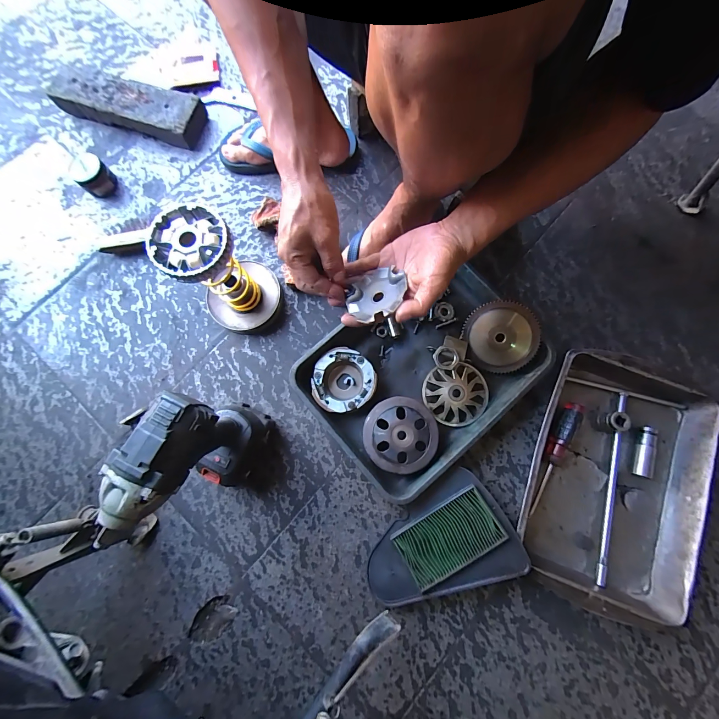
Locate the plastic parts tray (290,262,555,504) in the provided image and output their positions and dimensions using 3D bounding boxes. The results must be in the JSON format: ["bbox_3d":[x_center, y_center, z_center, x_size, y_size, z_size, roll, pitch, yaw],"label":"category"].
[{"bbox_3d":[0.103,0.014,0.516,0.358,0.050,0.275,-40,80,-7],"label":"plastic parts tray"}]

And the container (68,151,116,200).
[{"bbox_3d":[-0.510,-0.352,0.598,0.067,0.044,0.061,41,82,9],"label":"container"}]

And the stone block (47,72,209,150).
[{"bbox_3d":[-0.463,-0.513,0.630,0.306,0.048,0.105,18,79,5],"label":"stone block"}]

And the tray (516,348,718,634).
[{"bbox_3d":[0.384,0.177,0.480,0.242,0.052,0.359,20,79,5],"label":"tray"}]

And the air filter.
[{"bbox_3d":[0.117,0.278,0.461,0.224,0.056,0.145,-33,80,-5],"label":"air filter"}]

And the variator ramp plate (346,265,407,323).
[{"bbox_3d":[0.020,-0.082,0.386,0.072,0.010,0.069,0,70,29],"label":"variator ramp plate"}]

